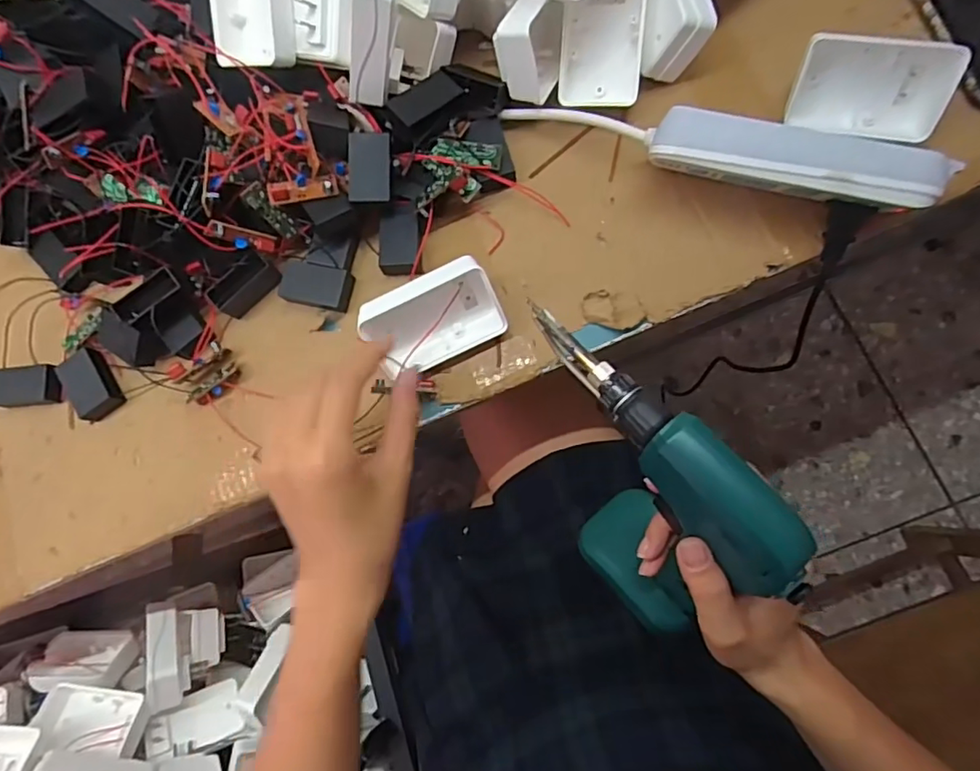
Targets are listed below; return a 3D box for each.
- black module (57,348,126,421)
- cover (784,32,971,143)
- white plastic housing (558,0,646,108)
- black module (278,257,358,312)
[{"bbox_3d":[-0.302,-0.001,0.433,0.031,0.011,0.048,-35,77,0],"label":"black module"},{"bbox_3d":[0.245,-0.192,0.372,0.087,0.057,0.021,9,48,8],"label":"cover"},{"bbox_3d":[0.079,-0.246,0.402,0.056,0.026,0.090,7,105,19],"label":"white plastic housing"},{"bbox_3d":[-0.130,-0.074,0.425,0.051,0.018,0.031,8,80,9],"label":"black module"}]

